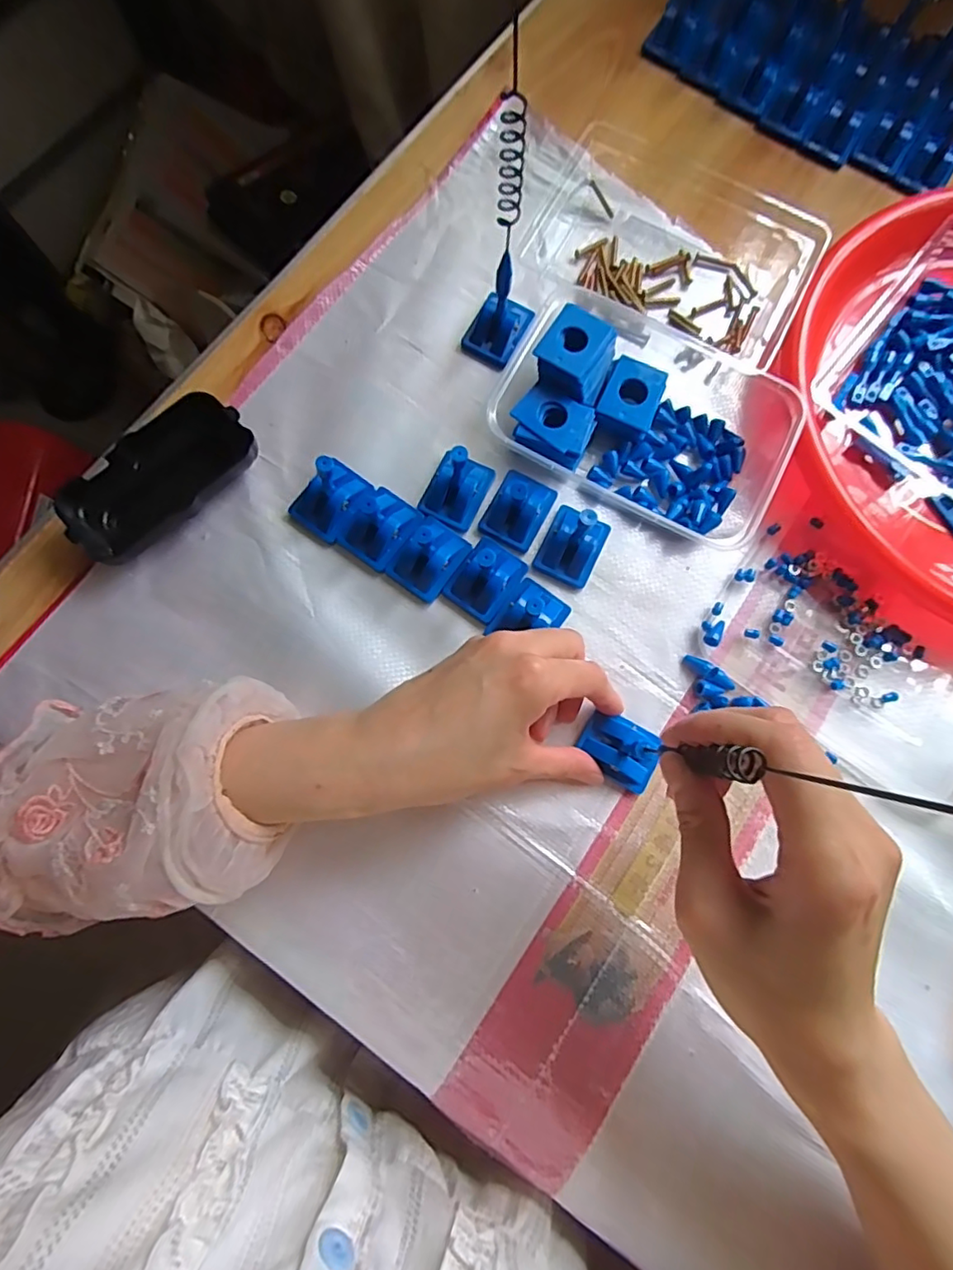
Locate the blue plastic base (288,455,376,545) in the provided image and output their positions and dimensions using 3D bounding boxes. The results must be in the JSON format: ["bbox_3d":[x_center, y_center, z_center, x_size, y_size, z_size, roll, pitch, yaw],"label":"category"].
[{"bbox_3d":[-0.086,-0.084,0.329,0.034,0.042,0.044,37,80,6],"label":"blue plastic base"}]

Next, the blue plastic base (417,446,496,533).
[{"bbox_3d":[-0.012,-0.092,0.334,0.034,0.044,0.043,24,79,4],"label":"blue plastic base"}]

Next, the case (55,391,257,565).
[{"bbox_3d":[-0.185,-0.091,0.336,0.060,0.026,0.110,43,80,7],"label":"case"}]

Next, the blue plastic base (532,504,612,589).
[{"bbox_3d":[0.058,-0.055,0.339,0.034,0.022,0.044,27,79,4],"label":"blue plastic base"}]

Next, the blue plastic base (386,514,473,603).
[{"bbox_3d":[-0.027,-0.046,0.336,0.034,0.015,0.044,34,79,6],"label":"blue plastic base"}]

